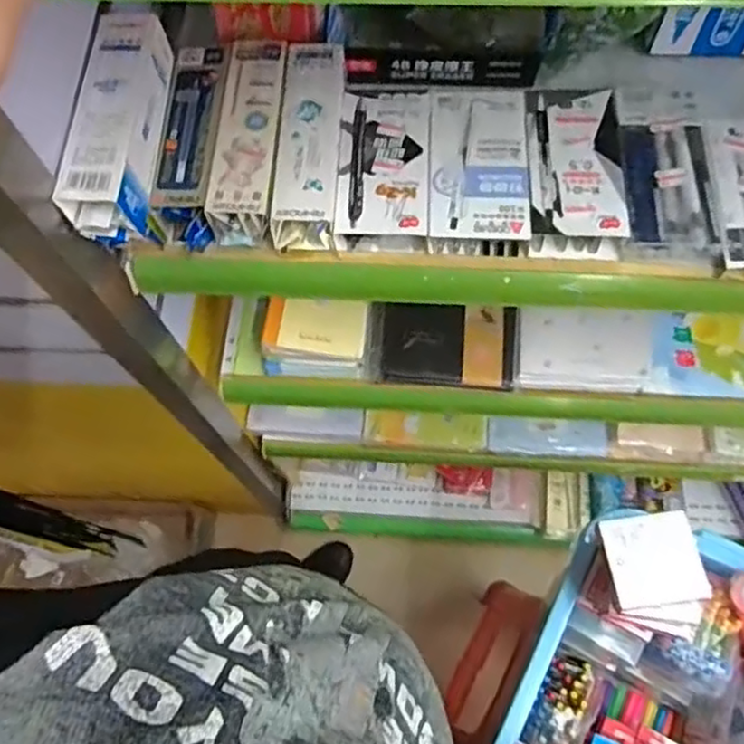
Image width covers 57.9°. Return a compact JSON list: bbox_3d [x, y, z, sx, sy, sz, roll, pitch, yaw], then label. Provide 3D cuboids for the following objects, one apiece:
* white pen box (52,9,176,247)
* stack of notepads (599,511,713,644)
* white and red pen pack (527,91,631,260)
[{"bbox_3d":[-0.189,-0.190,0.507,0.049,0.048,0.183,2,69,3],"label":"white pen box"},{"bbox_3d":[0.276,0.200,0.661,0.089,0.039,0.112,-6,68,12],"label":"stack of notepads"},{"bbox_3d":[0.161,-0.159,0.536,0.074,0.027,0.139,2,69,3],"label":"white and red pen pack"}]

